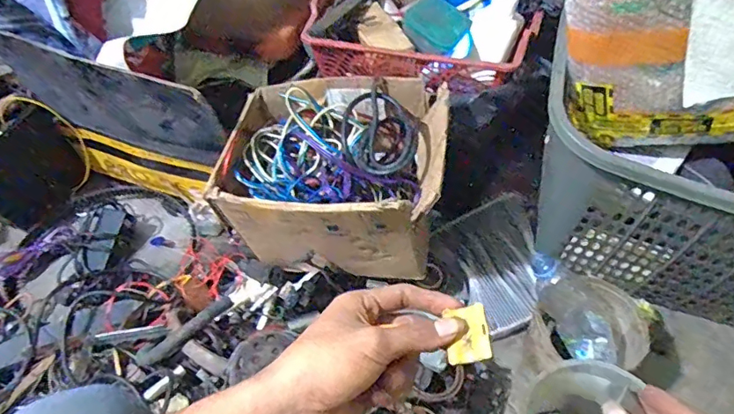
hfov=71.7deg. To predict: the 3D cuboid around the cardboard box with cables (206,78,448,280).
[{"bbox_3d":[-0.045,-0.057,0.746,0.298,0.153,0.241,11,54,10],"label":"cardboard box with cables"}]

